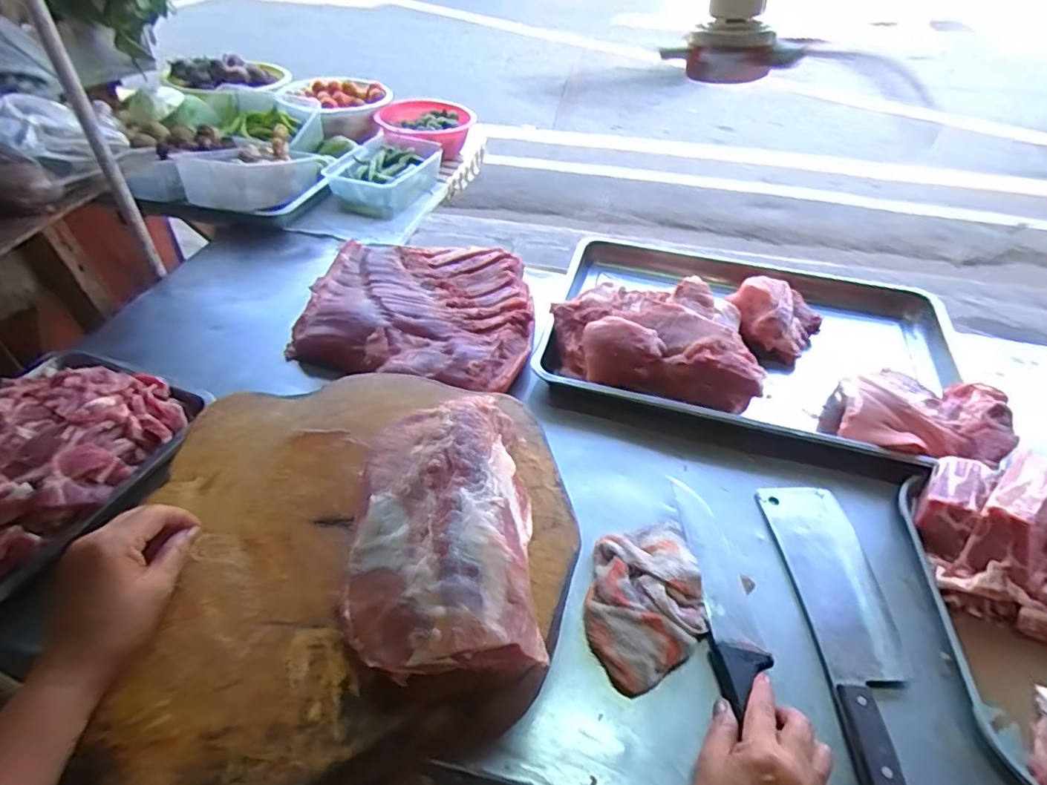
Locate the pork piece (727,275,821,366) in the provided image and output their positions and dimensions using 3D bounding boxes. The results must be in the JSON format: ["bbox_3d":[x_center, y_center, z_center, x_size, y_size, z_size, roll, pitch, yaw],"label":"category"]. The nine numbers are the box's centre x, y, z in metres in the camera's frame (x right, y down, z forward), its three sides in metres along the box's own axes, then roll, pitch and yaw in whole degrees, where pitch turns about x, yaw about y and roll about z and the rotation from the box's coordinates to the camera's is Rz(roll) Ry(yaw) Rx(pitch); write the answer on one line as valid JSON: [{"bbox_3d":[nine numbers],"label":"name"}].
[{"bbox_3d":[0.378,-0.115,0.840,0.131,0.069,0.120,27,50,20],"label":"pork piece"}]

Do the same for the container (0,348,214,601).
[{"bbox_3d":[-0.533,0.060,0.589,0.255,0.062,0.303,20,48,15],"label":"container"}]

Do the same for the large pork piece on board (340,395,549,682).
[{"bbox_3d":[-0.069,0.110,0.457,0.152,0.089,0.224,-2,46,-6],"label":"large pork piece on board"}]

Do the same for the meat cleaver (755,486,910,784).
[{"bbox_3d":[0.324,0.235,0.530,0.099,0.031,0.360,2,46,-2],"label":"meat cleaver"}]

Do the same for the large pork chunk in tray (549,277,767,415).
[{"bbox_3d":[0.182,-0.083,0.788,0.282,0.078,0.215,12,46,7],"label":"large pork chunk in tray"}]

